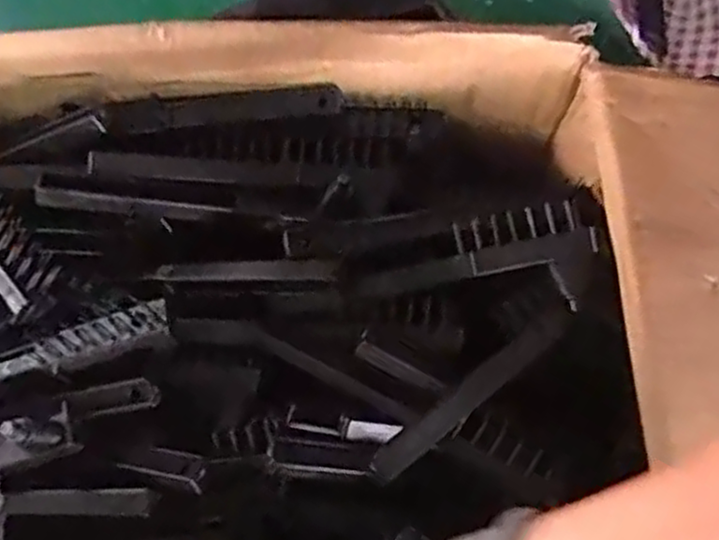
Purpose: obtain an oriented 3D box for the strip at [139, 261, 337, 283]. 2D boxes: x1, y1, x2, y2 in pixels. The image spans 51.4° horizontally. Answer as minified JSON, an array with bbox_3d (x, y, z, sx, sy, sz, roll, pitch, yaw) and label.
[{"bbox_3d":[-0.070,0.001,0.424,0.118,0.006,0.012,0,70,17],"label":"strip"}]

